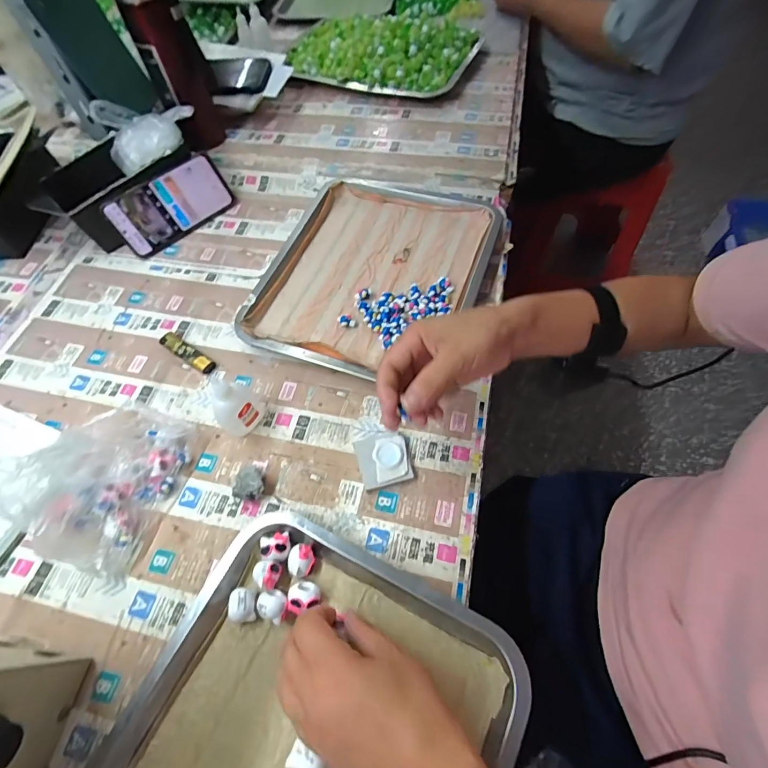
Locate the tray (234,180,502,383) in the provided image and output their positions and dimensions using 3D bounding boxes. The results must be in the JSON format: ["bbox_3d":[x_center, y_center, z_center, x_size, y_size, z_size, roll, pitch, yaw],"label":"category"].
[{"bbox_3d":[-0.014,-0.144,0.528,0.262,0.023,0.304,16,63,13],"label":"tray"}]

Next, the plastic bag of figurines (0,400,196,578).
[{"bbox_3d":[-0.266,0.081,0.373,0.103,0.099,0.146,16,63,12],"label":"plastic bag of figurines"}]

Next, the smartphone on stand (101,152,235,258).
[{"bbox_3d":[-0.292,-0.248,0.565,0.159,0.075,0.011,-40,35,-15],"label":"smartphone on stand"}]

